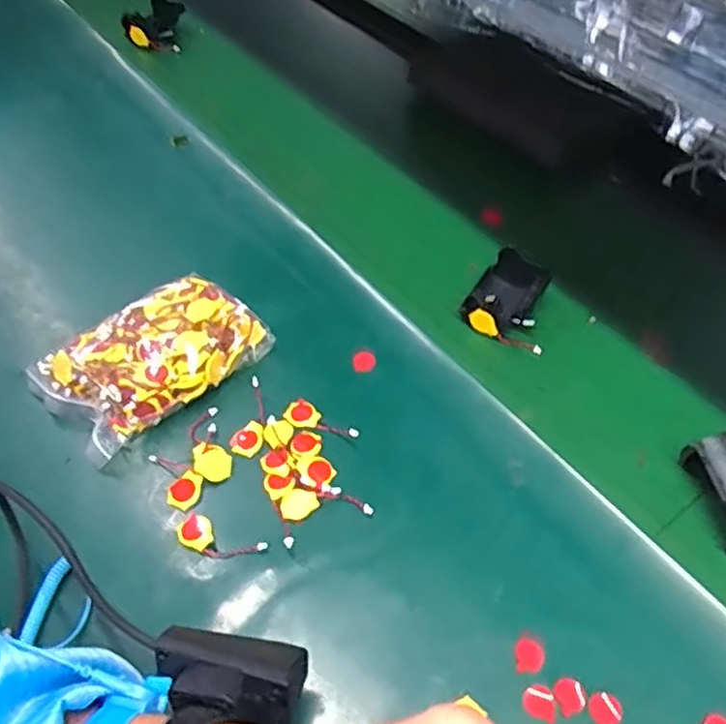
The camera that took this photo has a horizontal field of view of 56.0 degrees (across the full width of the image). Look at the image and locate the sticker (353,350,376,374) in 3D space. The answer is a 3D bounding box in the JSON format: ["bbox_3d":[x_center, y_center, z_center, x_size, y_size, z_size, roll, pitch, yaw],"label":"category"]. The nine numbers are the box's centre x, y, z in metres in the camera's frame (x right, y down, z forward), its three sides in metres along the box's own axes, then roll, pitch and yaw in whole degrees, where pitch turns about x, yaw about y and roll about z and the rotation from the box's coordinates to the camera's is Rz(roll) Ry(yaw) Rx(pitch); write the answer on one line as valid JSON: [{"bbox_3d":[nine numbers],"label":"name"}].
[{"bbox_3d":[0.001,-0.001,0.508,0.017,0.004,0.018,-1,53,1],"label":"sticker"}]

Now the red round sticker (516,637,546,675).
[{"bbox_3d":[0.092,0.162,0.377,0.016,0.004,0.019,8,53,1],"label":"red round sticker"}]

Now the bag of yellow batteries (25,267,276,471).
[{"bbox_3d":[-0.152,-0.006,0.492,0.097,0.036,0.152,38,61,26],"label":"bag of yellow batteries"}]

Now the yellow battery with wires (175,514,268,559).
[{"bbox_3d":[-0.088,0.109,0.415,0.055,0.007,0.021,17,55,14],"label":"yellow battery with wires"}]

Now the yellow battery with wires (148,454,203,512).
[{"bbox_3d":[-0.126,0.077,0.444,0.048,0.006,0.024,23,57,18],"label":"yellow battery with wires"}]

